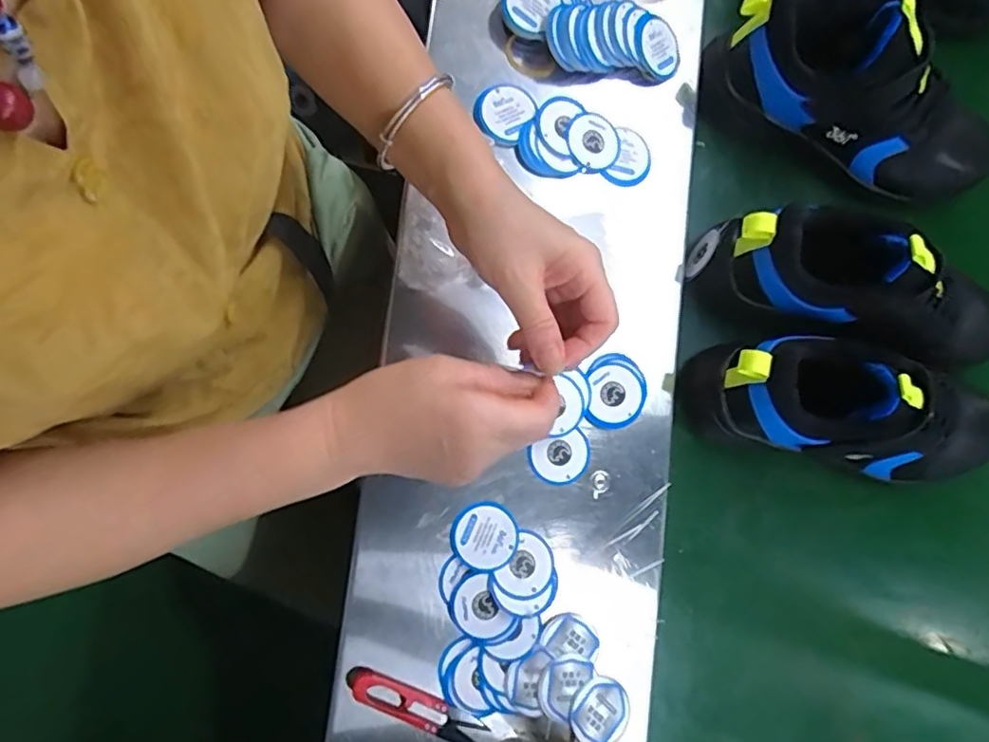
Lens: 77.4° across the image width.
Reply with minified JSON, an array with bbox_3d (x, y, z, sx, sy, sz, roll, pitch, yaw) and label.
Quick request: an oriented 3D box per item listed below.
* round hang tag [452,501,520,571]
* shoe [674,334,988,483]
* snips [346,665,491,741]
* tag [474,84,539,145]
[{"bbox_3d":[-0.007,0.125,0.465,0.048,0.004,0.048,-36,86,-13],"label":"round hang tag"},{"bbox_3d":[0.315,0.035,0.507,0.301,0.139,0.081,13,75,-11],"label":"shoe"},{"bbox_3d":[-0.057,0.242,0.444,0.107,0.009,0.021,32,76,-9],"label":"snips"},{"bbox_3d":[0.007,-0.210,0.500,0.043,0.008,0.045,-1,101,-4],"label":"tag"}]

